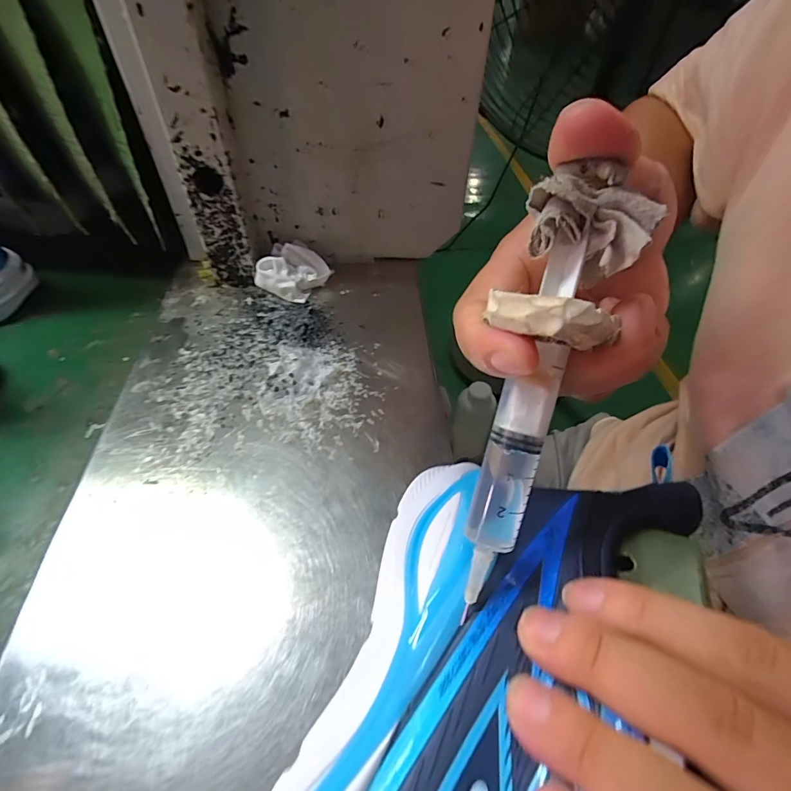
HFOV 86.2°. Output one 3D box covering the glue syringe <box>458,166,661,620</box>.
[{"bbox_3d":[0.040,-0.001,0.126,0.032,0.025,0.133,18,98,17],"label":"glue syringe"}]

